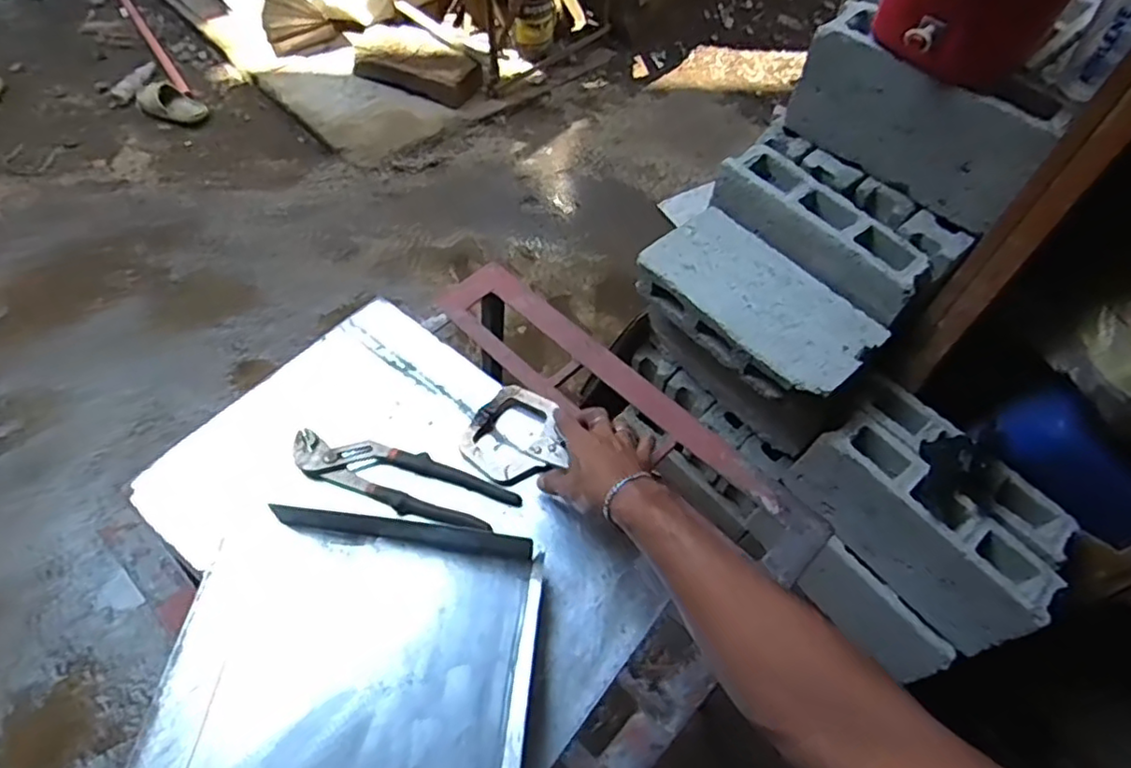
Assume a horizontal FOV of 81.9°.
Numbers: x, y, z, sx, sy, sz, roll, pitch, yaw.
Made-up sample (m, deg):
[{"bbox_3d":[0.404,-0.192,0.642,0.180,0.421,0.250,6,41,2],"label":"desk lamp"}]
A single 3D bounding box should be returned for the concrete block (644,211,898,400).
[{"bbox_3d":[0.326,-0.135,1.148,0.199,0.098,0.403,-36,67,-24],"label":"concrete block"}]

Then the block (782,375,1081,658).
[{"bbox_3d":[0.615,0.212,1.113,0.210,0.190,0.390,-36,67,-24],"label":"block"}]

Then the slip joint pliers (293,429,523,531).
[{"bbox_3d":[-0.173,0.102,0.688,0.238,0.022,0.058,20,58,7],"label":"slip joint pliers"}]

